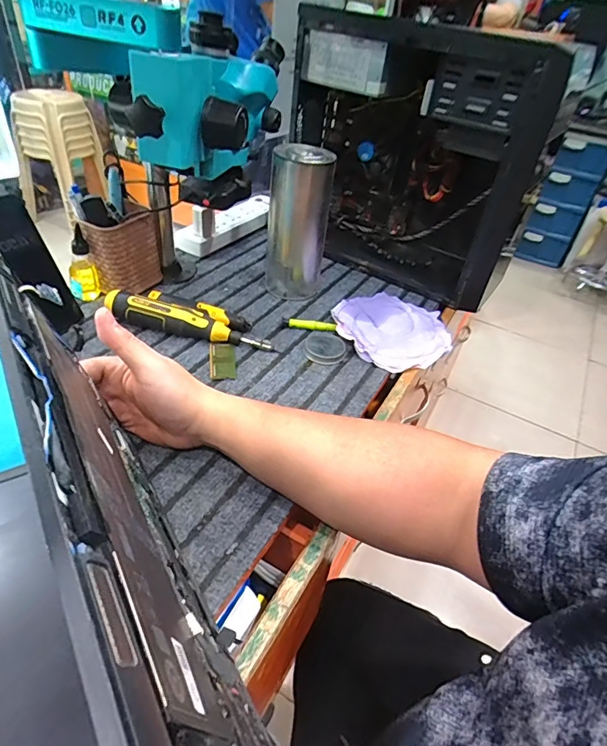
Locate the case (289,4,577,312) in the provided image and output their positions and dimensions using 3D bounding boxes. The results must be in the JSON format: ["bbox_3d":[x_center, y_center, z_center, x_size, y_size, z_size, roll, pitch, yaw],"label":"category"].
[{"bbox_3d":[0.157,-0.361,0.745,0.412,0.335,0.168,32,46,28],"label":"case"}]

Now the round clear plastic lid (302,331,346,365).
[{"bbox_3d":[0.027,-0.035,0.594,0.054,0.009,0.068,4,40,-2],"label":"round clear plastic lid"}]

